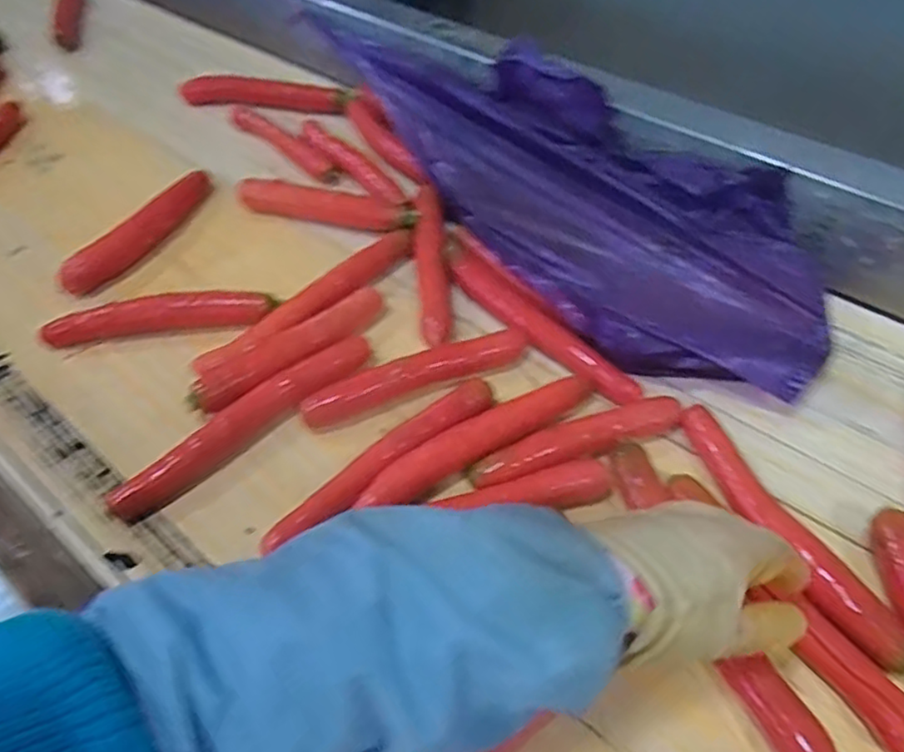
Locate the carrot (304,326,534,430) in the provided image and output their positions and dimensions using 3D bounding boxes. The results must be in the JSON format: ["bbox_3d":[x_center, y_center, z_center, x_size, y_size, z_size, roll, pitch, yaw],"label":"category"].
[{"bbox_3d":[-0.036,-0.001,0.643,0.220,0.029,0.029,-19,52,-9],"label":"carrot"}]

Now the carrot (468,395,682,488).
[{"bbox_3d":[0.111,0.058,0.583,0.195,0.025,0.031,-18,52,-9],"label":"carrot"}]

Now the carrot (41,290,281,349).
[{"bbox_3d":[-0.313,-0.065,0.718,0.243,0.033,0.039,-2,53,-4],"label":"carrot"}]

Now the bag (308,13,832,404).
[{"bbox_3d":[0.114,-0.243,0.732,0.233,0.139,0.691,-31,60,-22],"label":"bag"}]

